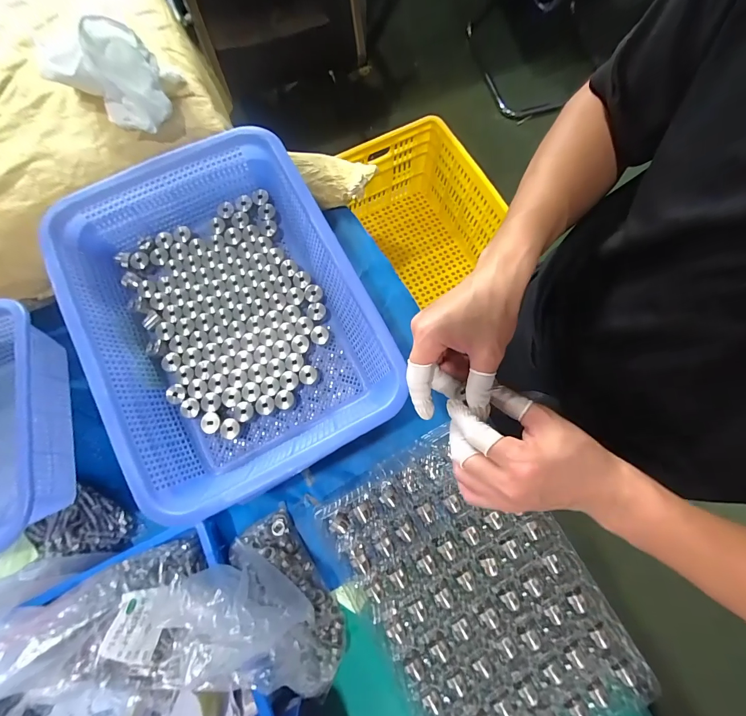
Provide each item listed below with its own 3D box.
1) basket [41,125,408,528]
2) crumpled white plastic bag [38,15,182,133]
[{"bbox_3d":[-0.158,-0.046,0.401,0.268,0.094,0.358,-26,78,-7],"label":"basket"},{"bbox_3d":[-0.304,-0.345,0.426,0.134,0.079,0.103,24,77,5],"label":"crumpled white plastic bag"}]

